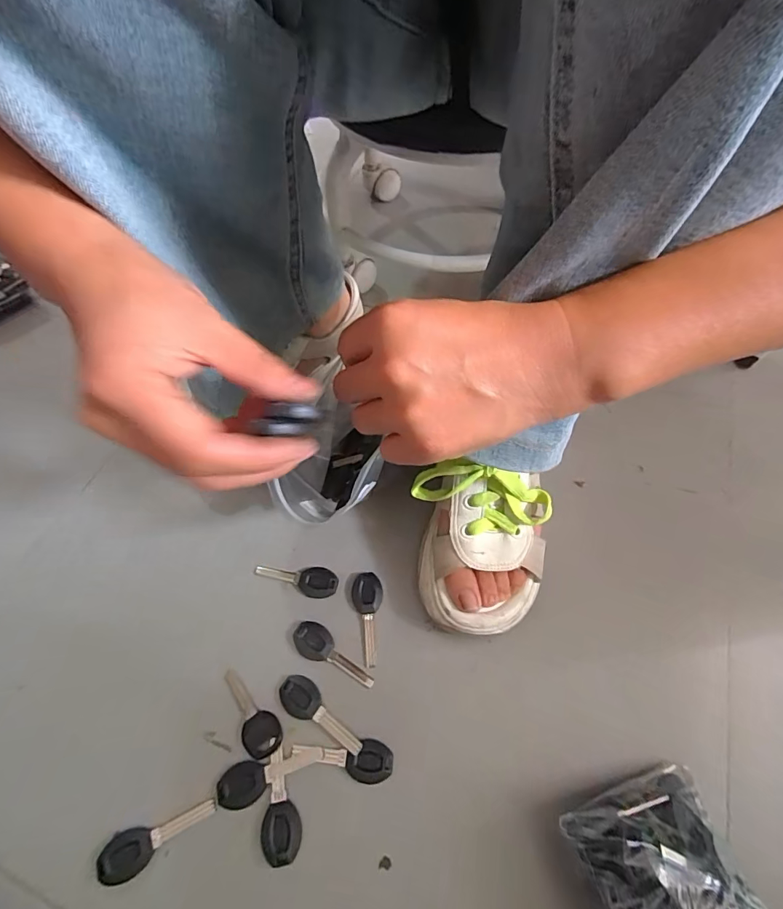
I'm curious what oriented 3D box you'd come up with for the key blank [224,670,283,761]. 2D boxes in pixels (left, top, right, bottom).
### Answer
[{"bbox_3d":[-0.109,0.196,0.335,0.026,0.004,0.068,-34,65,-20],"label":"key blank"}]

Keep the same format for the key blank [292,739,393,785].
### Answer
[{"bbox_3d":[-0.036,0.217,0.317,0.071,0.007,0.025,9,59,5],"label":"key blank"}]

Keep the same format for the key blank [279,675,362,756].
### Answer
[{"bbox_3d":[-0.053,0.193,0.332,0.074,0.009,0.025,26,61,14],"label":"key blank"}]

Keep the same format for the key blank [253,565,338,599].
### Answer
[{"bbox_3d":[-0.085,0.110,0.386,0.074,0.006,0.025,6,58,3],"label":"key blank"}]

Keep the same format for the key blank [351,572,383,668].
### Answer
[{"bbox_3d":[-0.022,0.136,0.367,0.026,0.008,0.072,2,58,0],"label":"key blank"}]

